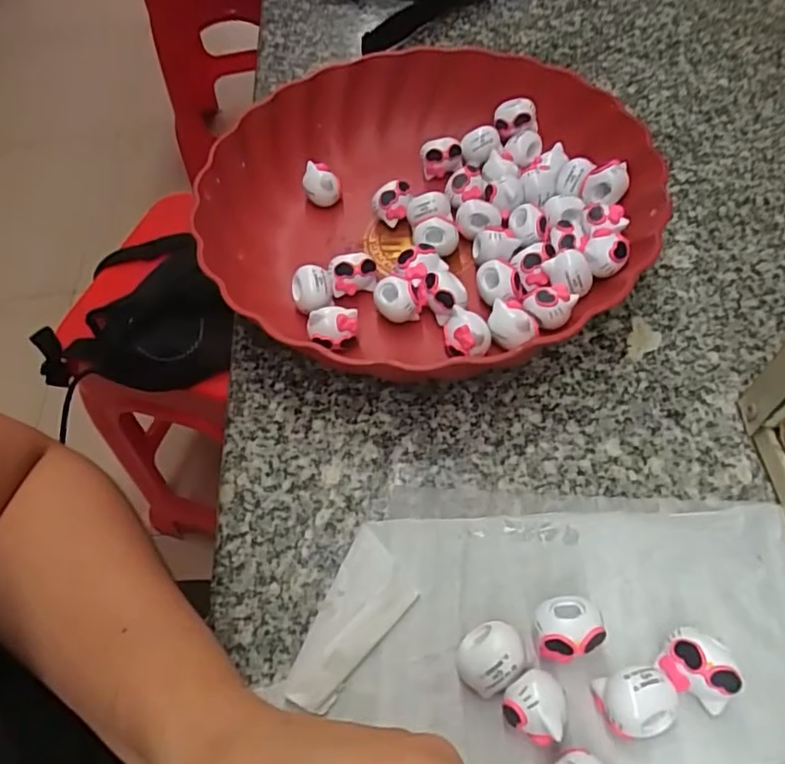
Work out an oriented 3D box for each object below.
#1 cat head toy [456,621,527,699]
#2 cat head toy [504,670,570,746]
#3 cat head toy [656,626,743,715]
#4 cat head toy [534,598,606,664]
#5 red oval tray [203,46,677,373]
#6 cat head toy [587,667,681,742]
[{"bbox_3d":[0.036,0.102,0.219,0.025,0.019,0.022,-35,60,-17],"label":"cat head toy"},{"bbox_3d":[0.049,0.114,0.209,0.020,0.025,0.020,-2,56,4],"label":"cat head toy"},{"bbox_3d":[0.108,0.102,0.210,0.025,0.027,0.017,25,62,20],"label":"cat head toy"},{"bbox_3d":[0.065,0.093,0.223,0.024,0.018,0.020,-12,56,-3],"label":"cat head toy"},{"bbox_3d":[0.018,-0.100,0.342,0.246,0.048,0.240,-25,58,-11],"label":"red oval tray"},{"bbox_3d":[0.085,0.113,0.209,0.024,0.021,0.020,-9,56,-1],"label":"cat head toy"}]

